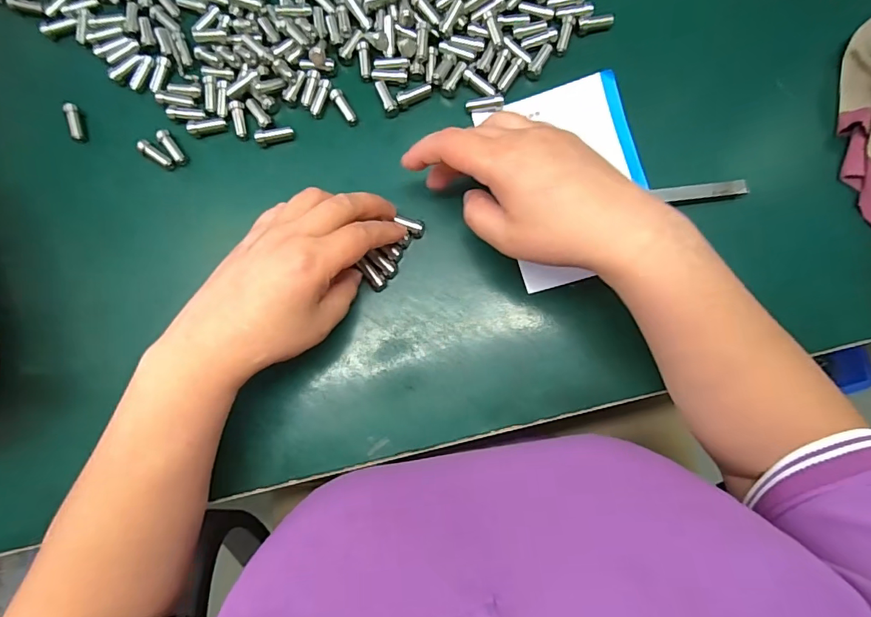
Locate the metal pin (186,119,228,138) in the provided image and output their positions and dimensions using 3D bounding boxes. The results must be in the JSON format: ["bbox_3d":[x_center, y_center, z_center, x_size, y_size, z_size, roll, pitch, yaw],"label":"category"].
[{"bbox_3d":[-0.166,-0.132,0.341,0.027,0.006,0.010,-15,82,-14],"label":"metal pin"}]

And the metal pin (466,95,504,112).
[{"bbox_3d":[0.036,-0.147,0.339,0.027,0.009,0.009,-7,82,-1],"label":"metal pin"}]

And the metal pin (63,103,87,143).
[{"bbox_3d":[-0.264,-0.135,0.342,0.009,0.006,0.029,-18,82,-2],"label":"metal pin"}]

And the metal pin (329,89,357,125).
[{"bbox_3d":[-0.066,-0.147,0.343,0.009,0.009,0.026,-35,83,-4],"label":"metal pin"}]

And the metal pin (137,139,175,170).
[{"bbox_3d":[-0.201,-0.110,0.337,0.029,0.007,0.008,34,84,5],"label":"metal pin"}]

